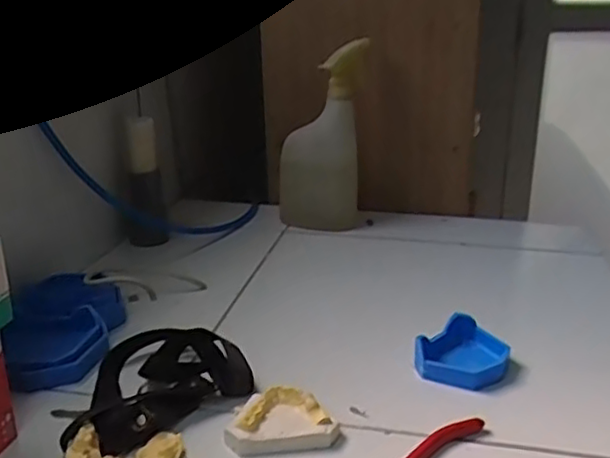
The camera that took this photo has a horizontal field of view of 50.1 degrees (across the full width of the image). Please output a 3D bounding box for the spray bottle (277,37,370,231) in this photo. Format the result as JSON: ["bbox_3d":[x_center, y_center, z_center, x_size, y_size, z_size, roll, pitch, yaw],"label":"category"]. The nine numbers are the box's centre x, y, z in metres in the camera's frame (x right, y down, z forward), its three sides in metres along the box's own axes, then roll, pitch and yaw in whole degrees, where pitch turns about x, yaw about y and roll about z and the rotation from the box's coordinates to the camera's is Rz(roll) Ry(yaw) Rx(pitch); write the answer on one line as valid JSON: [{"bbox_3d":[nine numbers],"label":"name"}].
[{"bbox_3d":[0.025,-0.112,0.849,0.113,0.232,0.046,-1,20,-5],"label":"spray bottle"}]

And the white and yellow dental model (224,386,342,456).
[{"bbox_3d":[-0.017,0.136,0.464,0.076,0.023,0.046,-3,19,-9],"label":"white and yellow dental model"}]

